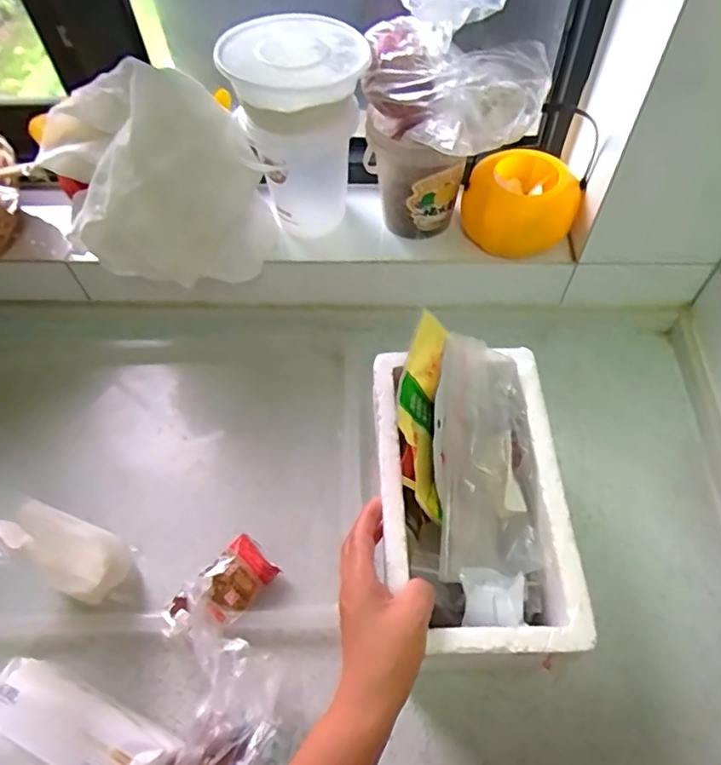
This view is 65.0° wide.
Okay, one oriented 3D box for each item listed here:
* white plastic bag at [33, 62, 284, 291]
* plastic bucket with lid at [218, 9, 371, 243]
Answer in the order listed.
[{"bbox_3d":[-0.212,-0.216,0.618,0.207,0.200,0.134,-18,57,-10],"label":"white plastic bag"},{"bbox_3d":[-0.066,-0.270,0.621,0.130,0.199,0.132,-1,56,1],"label":"plastic bucket with lid"}]

